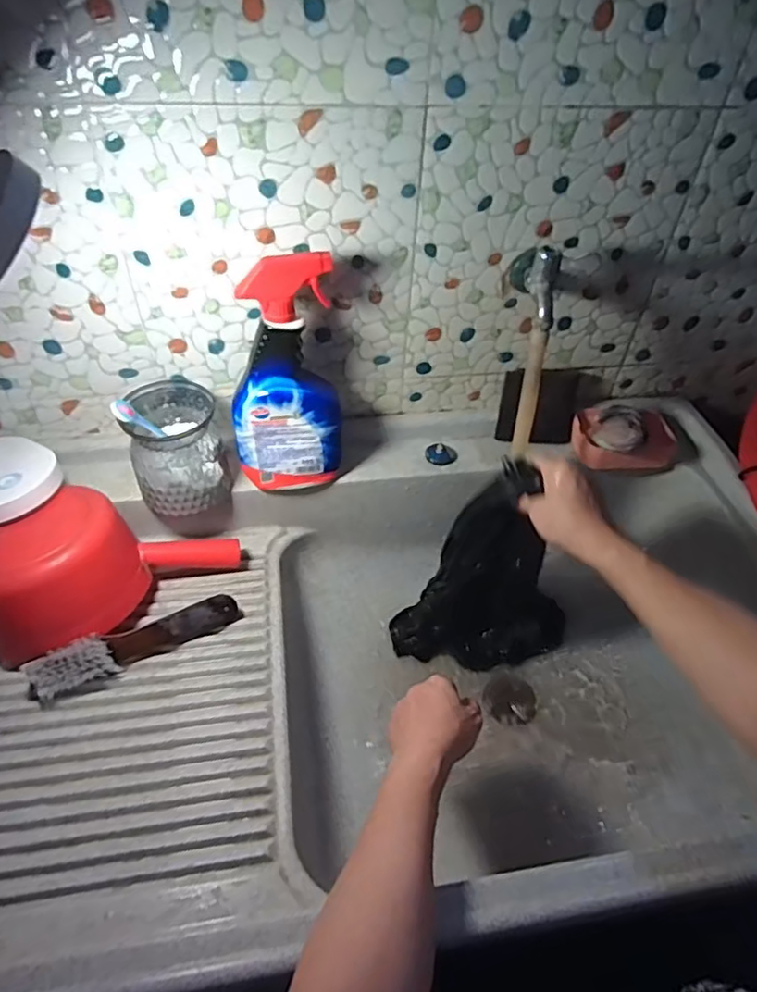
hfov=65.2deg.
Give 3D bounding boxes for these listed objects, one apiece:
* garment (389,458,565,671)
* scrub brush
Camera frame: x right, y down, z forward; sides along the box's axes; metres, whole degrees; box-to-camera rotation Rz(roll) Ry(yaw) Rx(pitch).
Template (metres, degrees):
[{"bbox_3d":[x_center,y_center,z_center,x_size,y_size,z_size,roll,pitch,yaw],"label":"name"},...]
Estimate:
[{"bbox_3d":[0.139,0.086,0.691,0.217,0.306,0.072,2,45,-1],"label":"garment"},{"bbox_3d":[-0.245,0.148,0.605,0.203,0.040,0.034,-23,51,-23],"label":"scrub brush"}]

